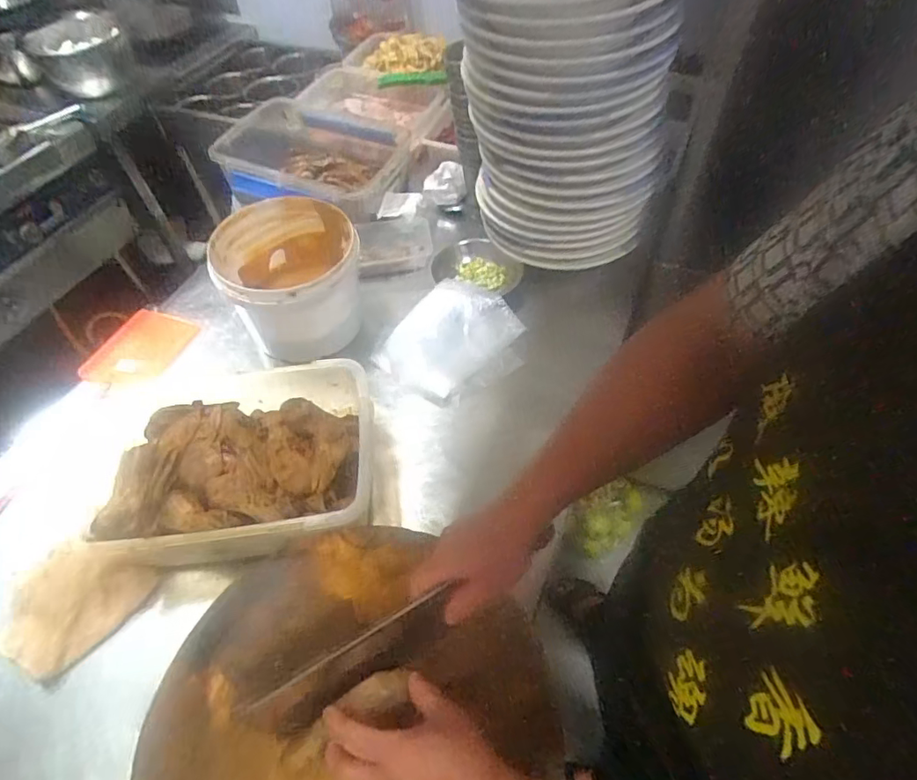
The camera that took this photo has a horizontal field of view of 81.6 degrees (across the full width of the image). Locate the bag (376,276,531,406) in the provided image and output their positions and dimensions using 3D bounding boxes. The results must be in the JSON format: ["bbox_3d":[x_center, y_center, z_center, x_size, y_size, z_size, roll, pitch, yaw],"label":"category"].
[{"bbox_3d":[-0.009,-0.080,0.903,0.233,0.063,0.199,-34,57,-21],"label":"bag"}]

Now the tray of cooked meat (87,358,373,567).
[{"bbox_3d":[-0.272,0.103,0.717,0.321,0.115,0.239,-9,52,-3],"label":"tray of cooked meat"}]

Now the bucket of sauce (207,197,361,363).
[{"bbox_3d":[-0.268,-0.176,0.879,0.212,0.189,0.212,-2,52,3],"label":"bucket of sauce"}]

